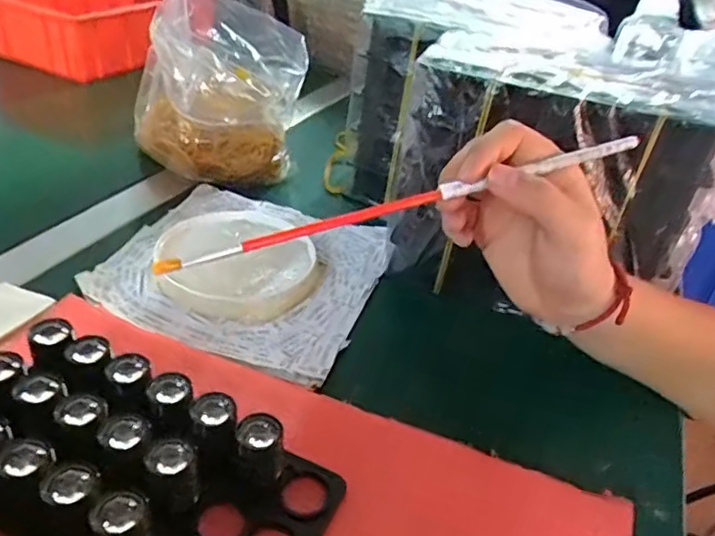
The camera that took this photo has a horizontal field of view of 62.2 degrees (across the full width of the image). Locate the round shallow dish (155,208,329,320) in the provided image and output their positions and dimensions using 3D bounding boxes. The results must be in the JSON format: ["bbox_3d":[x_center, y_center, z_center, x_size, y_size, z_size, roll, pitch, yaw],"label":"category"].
[{"bbox_3d":[-0.089,-0.007,0.454,0.118,0.020,0.118,4,35,-2],"label":"round shallow dish"}]

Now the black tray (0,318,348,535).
[{"bbox_3d":[-0.108,0.092,0.287,0.187,0.040,0.102,18,36,18],"label":"black tray"}]

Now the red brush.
[{"bbox_3d":[0.027,-0.032,0.286,0.246,0.011,0.008,-16,38,-9],"label":"red brush"}]

